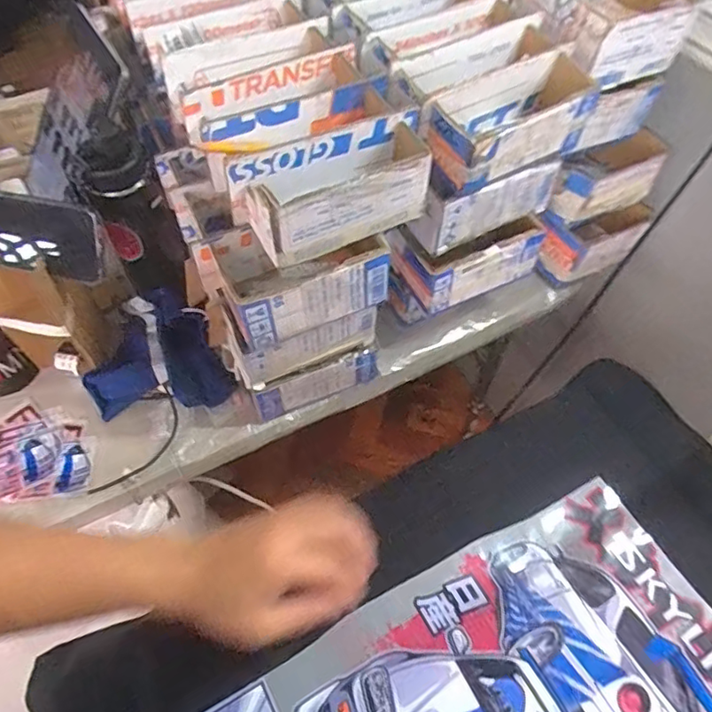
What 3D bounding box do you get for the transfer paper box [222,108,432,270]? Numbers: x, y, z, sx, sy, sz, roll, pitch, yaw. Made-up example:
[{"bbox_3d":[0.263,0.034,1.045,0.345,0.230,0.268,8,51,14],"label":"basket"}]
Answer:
[{"bbox_3d":[-0.015,-0.148,0.502,0.182,0.073,0.074,-20,60,-13],"label":"transfer paper box"}]

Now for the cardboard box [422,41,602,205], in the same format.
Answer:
[{"bbox_3d":[0.154,-0.231,0.557,0.170,0.074,0.077,-28,62,-17],"label":"cardboard box"}]

